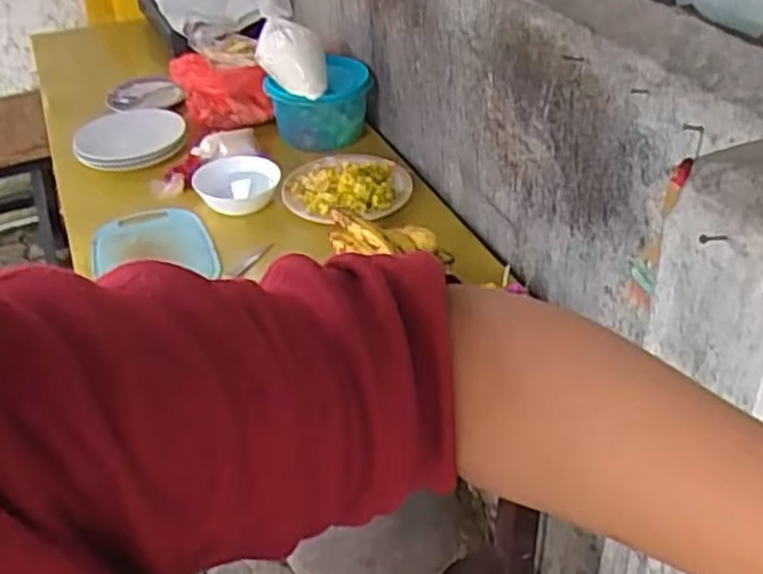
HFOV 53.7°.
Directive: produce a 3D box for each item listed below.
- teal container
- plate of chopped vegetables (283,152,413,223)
[{"bbox_3d":[-0.115,-0.342,1.427,0.175,0.127,0.155,-24,43,-22],"label":"teal container"},{"bbox_3d":[-0.060,-0.171,1.266,0.208,0.034,0.189,-6,39,-2],"label":"plate of chopped vegetables"}]

